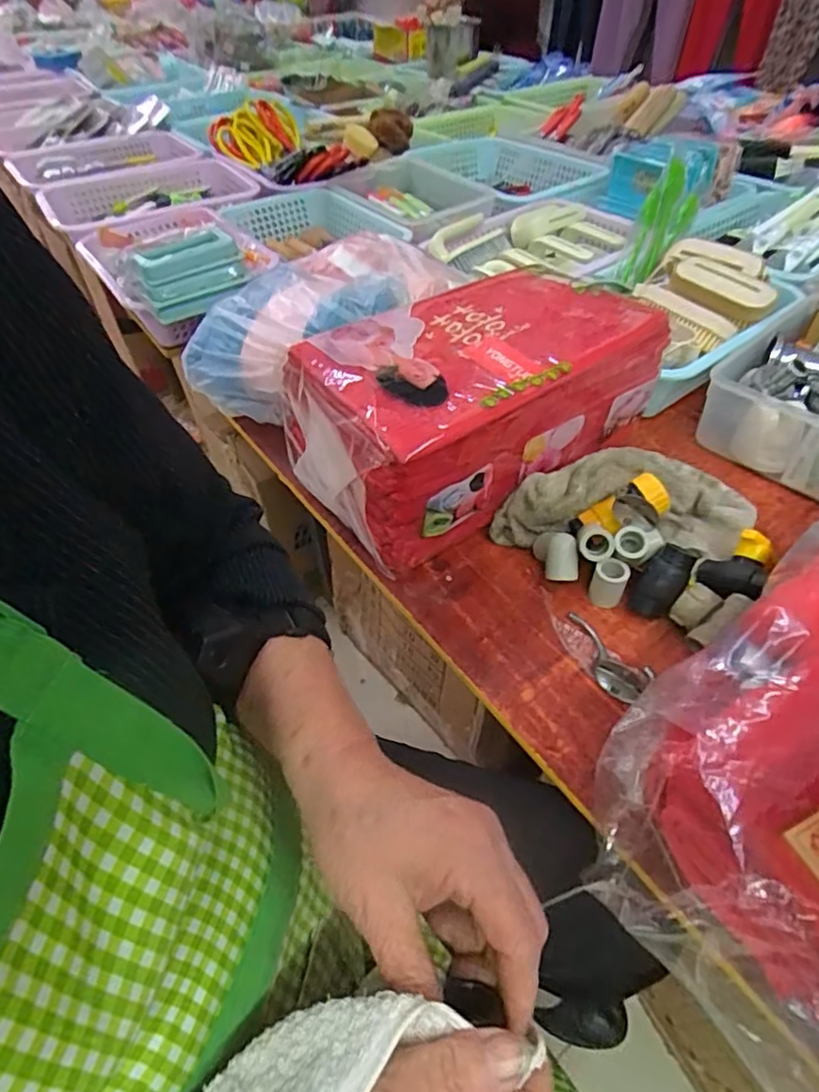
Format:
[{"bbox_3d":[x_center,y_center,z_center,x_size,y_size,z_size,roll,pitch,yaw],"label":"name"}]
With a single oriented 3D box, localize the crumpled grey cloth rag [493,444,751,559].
[{"bbox_3d":[0.202,-0.053,0.556,0.234,0.047,0.130,6,48,8],"label":"crumpled grey cloth rag"}]

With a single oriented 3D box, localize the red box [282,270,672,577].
[{"bbox_3d":[0.066,-0.144,0.561,0.323,0.144,0.179,-29,53,-22],"label":"red box"}]

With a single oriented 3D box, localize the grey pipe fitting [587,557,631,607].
[{"bbox_3d":[0.167,0.031,0.493,0.027,0.032,0.027,17,51,17],"label":"grey pipe fitting"}]

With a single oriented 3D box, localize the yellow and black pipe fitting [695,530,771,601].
[{"bbox_3d":[0.266,0.018,0.477,0.049,0.037,0.057,23,53,22],"label":"yellow and black pipe fitting"}]

